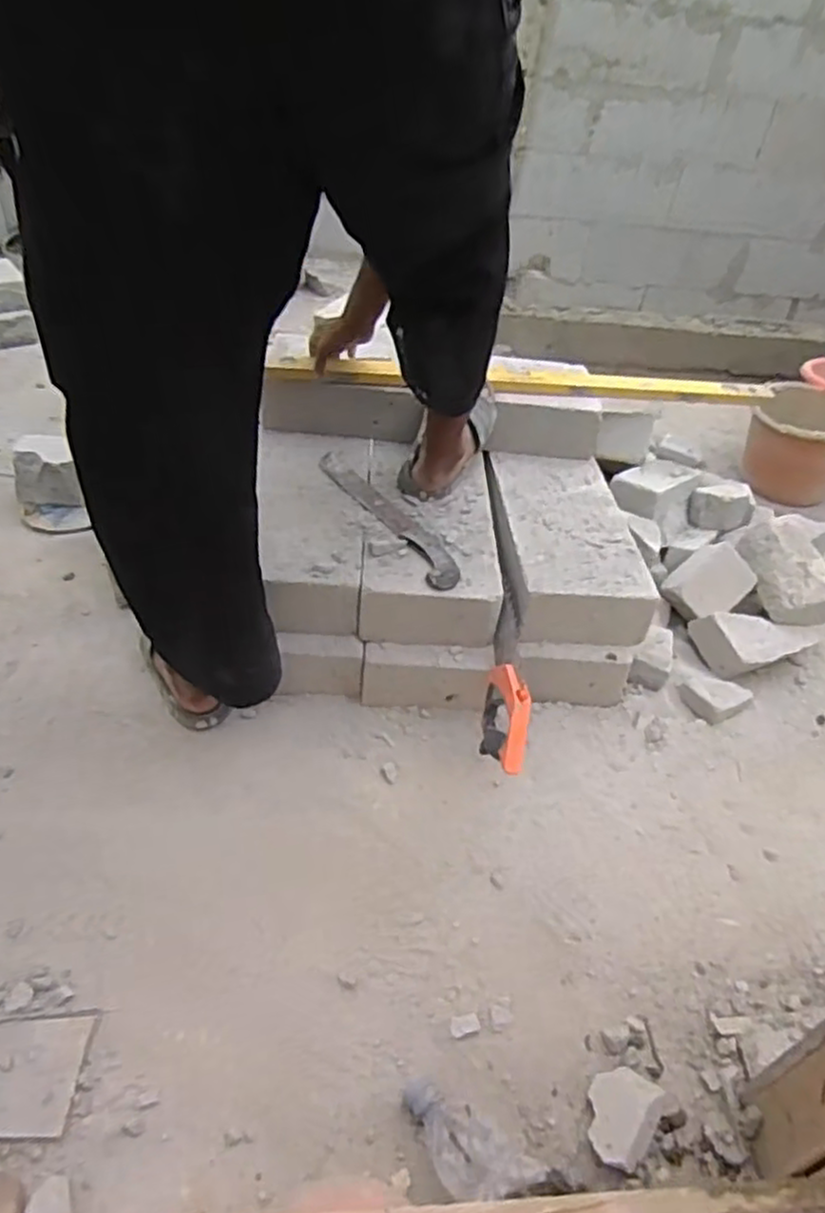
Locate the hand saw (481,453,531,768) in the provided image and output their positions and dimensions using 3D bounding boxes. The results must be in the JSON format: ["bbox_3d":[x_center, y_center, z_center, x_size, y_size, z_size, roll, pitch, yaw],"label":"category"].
[{"bbox_3d":[0.141,-0.010,1.160,0.055,0.147,0.644,6,41,-2],"label":"hand saw"}]

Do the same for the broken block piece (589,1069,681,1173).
[{"bbox_3d":[0.212,0.508,0.740,0.099,0.028,0.068,-28,51,-34],"label":"broken block piece"}]

